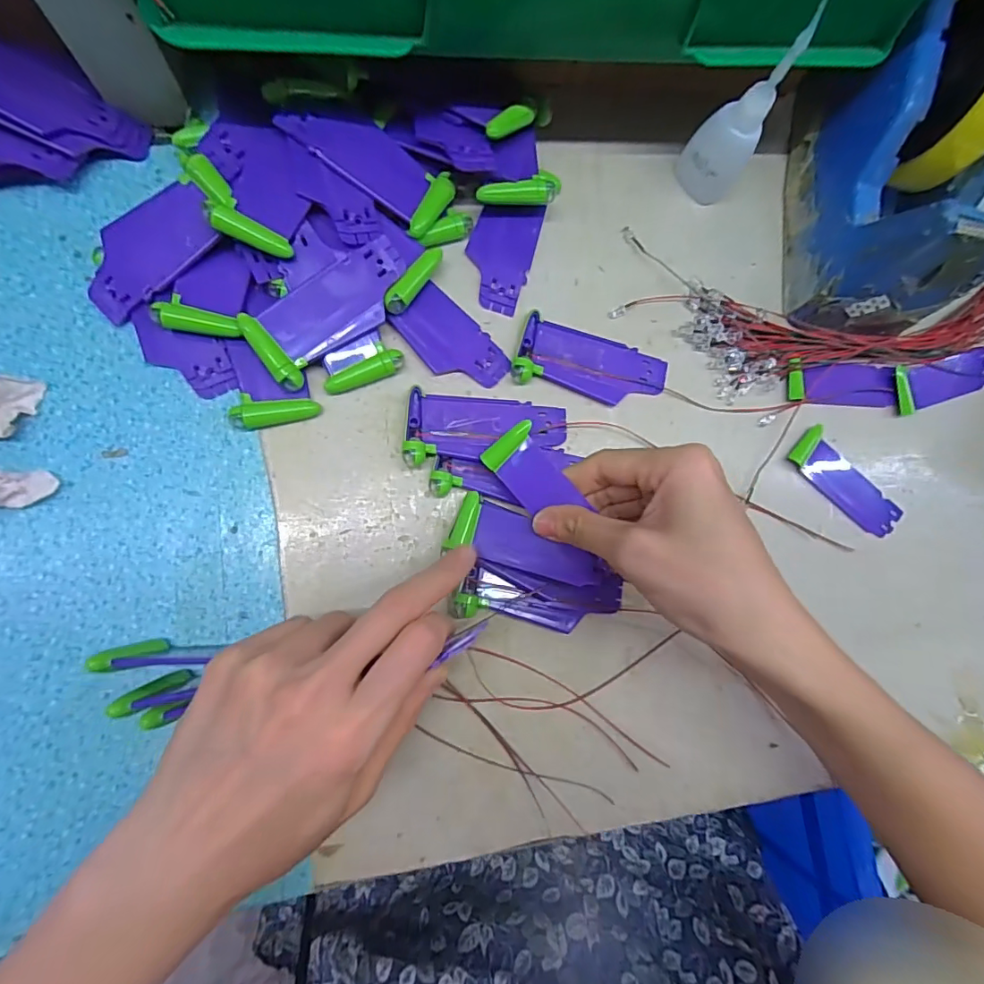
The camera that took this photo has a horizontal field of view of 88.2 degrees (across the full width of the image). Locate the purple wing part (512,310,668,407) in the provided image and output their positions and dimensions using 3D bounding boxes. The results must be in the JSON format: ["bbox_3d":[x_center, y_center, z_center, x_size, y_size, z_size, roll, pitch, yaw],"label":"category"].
[{"bbox_3d":[0.059,-0.073,0.295,0.089,0.008,0.040,13,83,-6],"label":"purple wing part"}]

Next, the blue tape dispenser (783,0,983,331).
[{"bbox_3d":[0.236,-0.192,0.280,0.075,0.115,0.173,4,84,-7],"label":"blue tape dispenser"}]

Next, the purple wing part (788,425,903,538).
[{"bbox_3d":[0.216,-0.004,0.311,0.077,0.006,0.030,45,81,-1],"label":"purple wing part"}]

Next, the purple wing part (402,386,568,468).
[{"bbox_3d":[-0.002,-0.033,0.281,0.088,0.013,0.040,3,84,-7],"label":"purple wing part"}]

